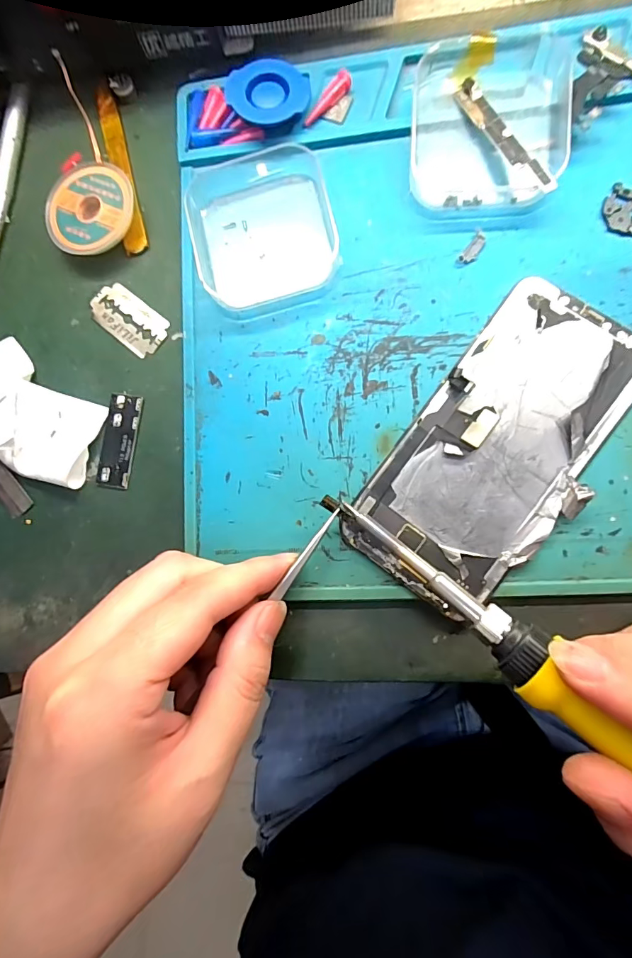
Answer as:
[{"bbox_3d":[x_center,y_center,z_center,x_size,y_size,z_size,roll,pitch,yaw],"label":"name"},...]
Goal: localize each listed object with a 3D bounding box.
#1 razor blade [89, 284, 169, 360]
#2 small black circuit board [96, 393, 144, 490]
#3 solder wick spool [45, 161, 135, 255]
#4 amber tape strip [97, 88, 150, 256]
[{"bbox_3d":[-0.091,-0.077,0.207,0.041,0.004,0.023,38,85,7],"label":"razor blade"},{"bbox_3d":[-0.093,-0.018,0.200,0.016,0.004,0.044,9,87,8],"label":"small black circuit board"},{"bbox_3d":[-0.109,-0.128,0.206,0.040,0.012,0.043,-1,85,7],"label":"solder wick spool"},{"bbox_3d":[-0.096,-0.152,0.211,0.010,0.004,0.086,-12,84,-11],"label":"amber tape strip"}]

